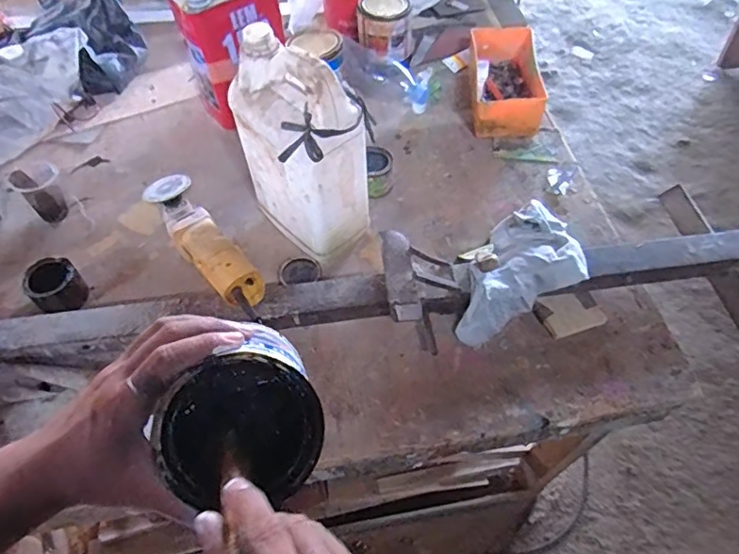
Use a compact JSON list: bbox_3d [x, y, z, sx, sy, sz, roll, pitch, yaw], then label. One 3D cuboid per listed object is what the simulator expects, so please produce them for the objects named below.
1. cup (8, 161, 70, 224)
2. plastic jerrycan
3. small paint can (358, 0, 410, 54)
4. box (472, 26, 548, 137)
[{"bbox_3d":[-0.555,-0.147,0.915,0.066,0.094,0.068,-1,54,1],"label":"cup"},{"bbox_3d":[-0.102,-0.176,0.751,0.179,0.289,0.103,37,62,25],"label":"plastic jerrycan"},{"bbox_3d":[0.029,-0.508,1.090,0.092,0.107,0.096,-1,54,1],"label":"small paint can"},{"bbox_3d":[0.264,-0.378,1.040,0.126,0.089,0.249,3,54,3],"label":"box"}]

